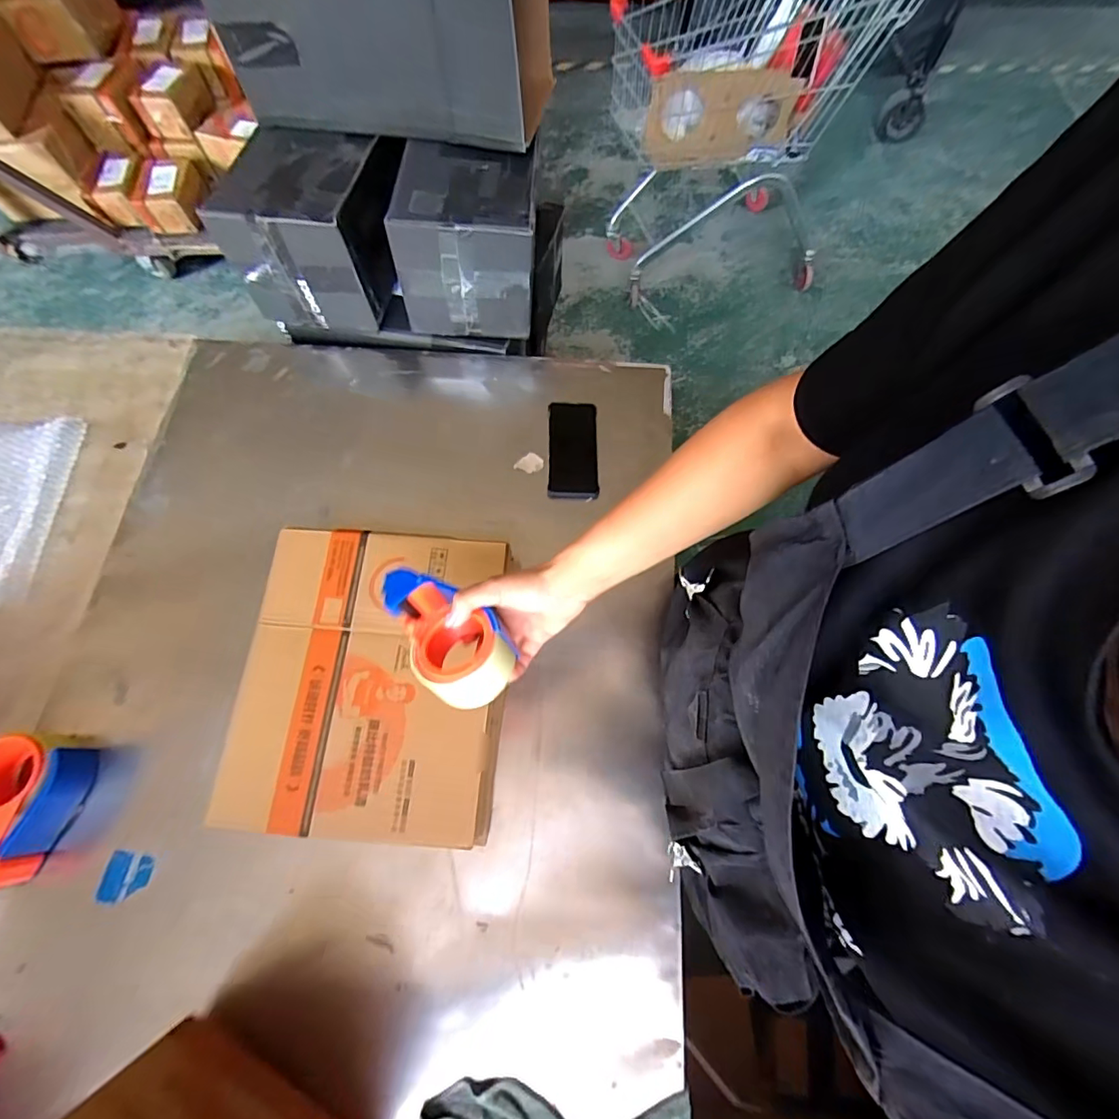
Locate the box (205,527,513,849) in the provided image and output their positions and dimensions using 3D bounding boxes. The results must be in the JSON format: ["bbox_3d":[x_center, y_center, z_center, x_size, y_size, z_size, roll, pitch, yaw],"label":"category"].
[{"bbox_3d":[-0.221,0.140,0.635,0.302,0.068,0.341,4,69,2],"label":"box"}]

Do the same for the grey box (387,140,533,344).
[{"bbox_3d":[-0.133,-0.494,0.809,0.204,0.170,0.202,3,69,2],"label":"grey box"}]

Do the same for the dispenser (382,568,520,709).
[{"bbox_3d":[-0.111,0.072,0.504,0.079,0.067,0.155,-41,58,-14],"label":"dispenser"}]

